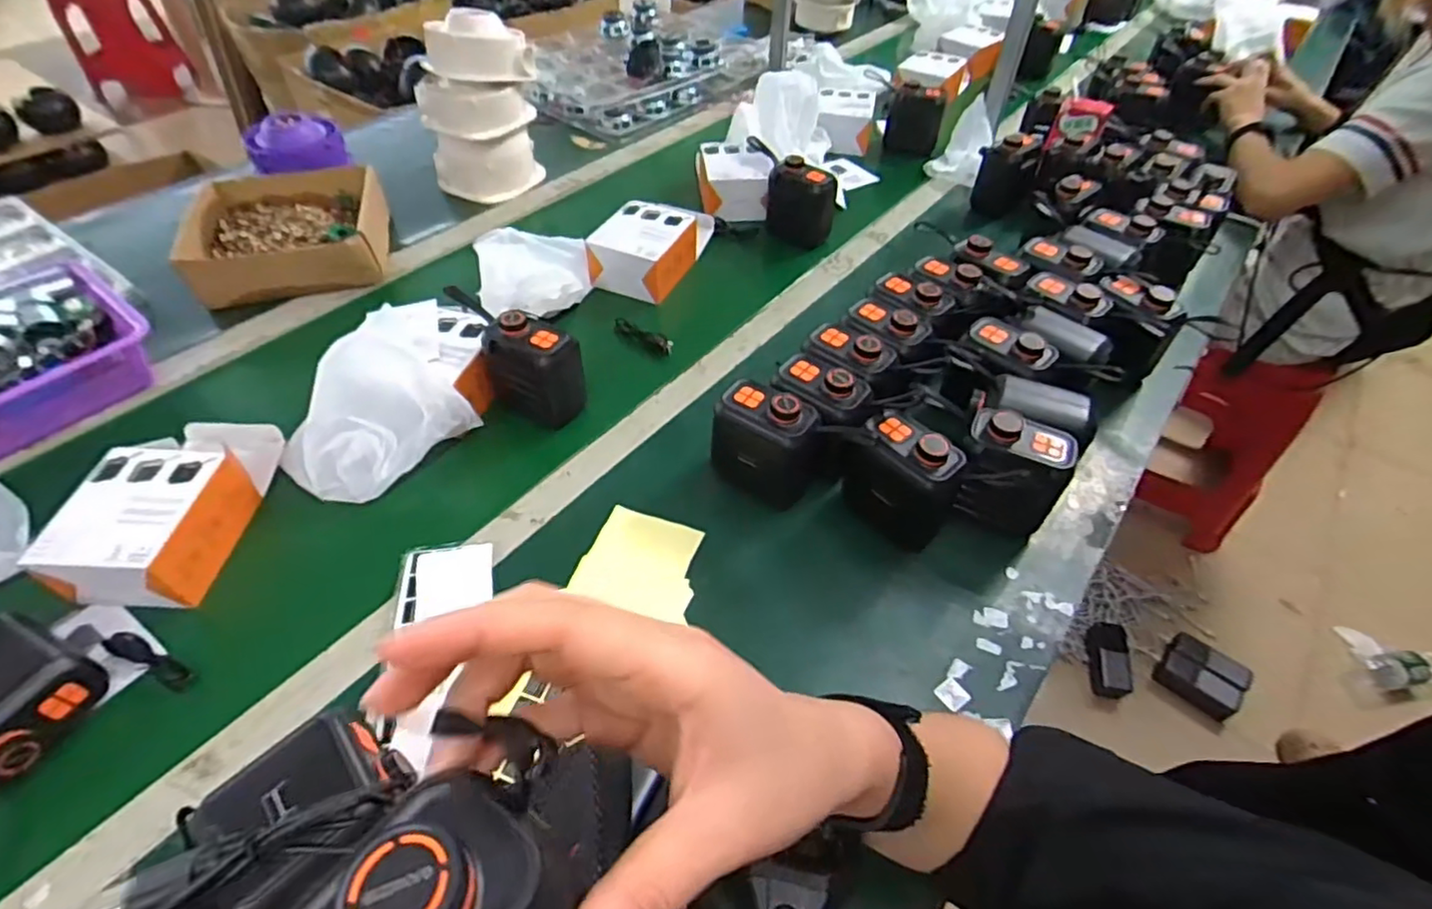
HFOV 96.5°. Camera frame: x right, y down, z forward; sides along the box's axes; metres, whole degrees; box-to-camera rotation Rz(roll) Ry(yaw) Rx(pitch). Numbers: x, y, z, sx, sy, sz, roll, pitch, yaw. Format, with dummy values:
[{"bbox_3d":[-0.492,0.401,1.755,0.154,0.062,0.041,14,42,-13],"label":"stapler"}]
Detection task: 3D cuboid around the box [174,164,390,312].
[{"bbox_3d":[-0.528,-0.273,0.794,0.216,0.065,0.219,-11,48,-15],"label":"box"}]

